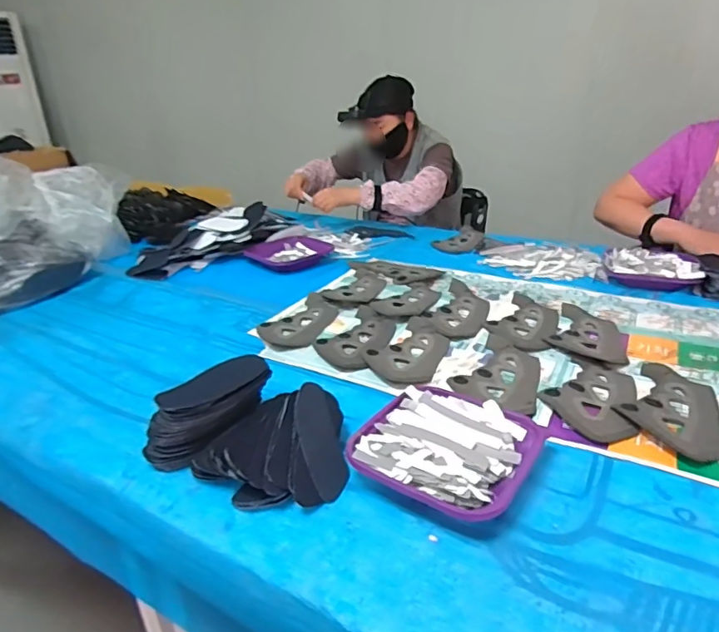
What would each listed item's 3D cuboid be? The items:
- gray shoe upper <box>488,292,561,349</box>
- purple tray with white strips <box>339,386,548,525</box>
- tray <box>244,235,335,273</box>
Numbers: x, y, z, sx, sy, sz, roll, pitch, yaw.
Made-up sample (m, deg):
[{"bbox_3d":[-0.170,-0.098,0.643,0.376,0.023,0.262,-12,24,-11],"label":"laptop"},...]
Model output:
[{"bbox_3d":[0.293,0.005,0.892,0.108,0.005,0.204,14,29,31],"label":"gray shoe upper"},{"bbox_3d":[0.096,0.148,0.566,0.176,0.049,0.161,13,29,29],"label":"purple tray with white strips"},{"bbox_3d":[-0.176,-0.156,1.271,0.161,0.036,0.152,-23,32,-38],"label":"tray"}]

